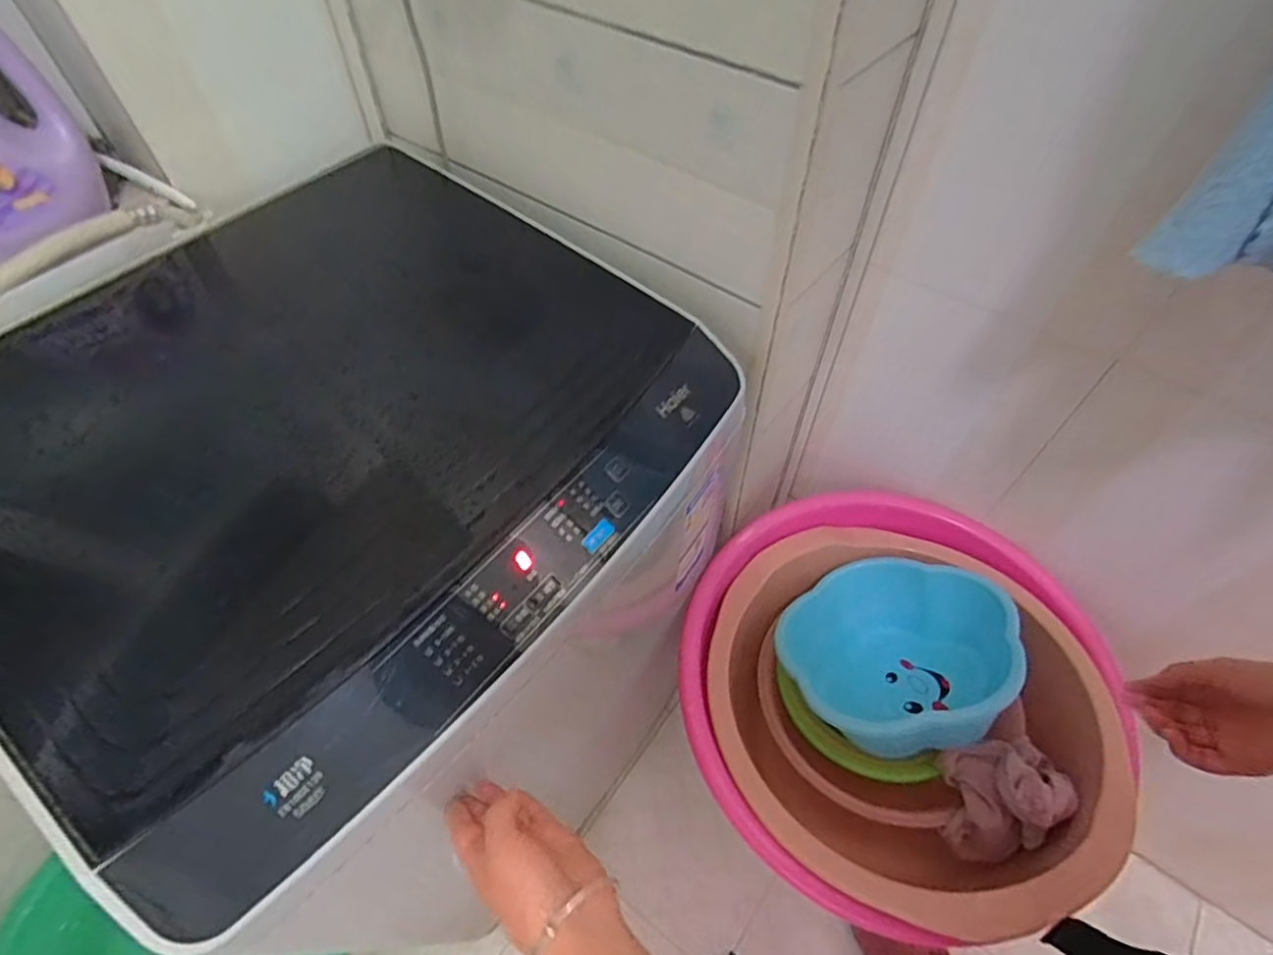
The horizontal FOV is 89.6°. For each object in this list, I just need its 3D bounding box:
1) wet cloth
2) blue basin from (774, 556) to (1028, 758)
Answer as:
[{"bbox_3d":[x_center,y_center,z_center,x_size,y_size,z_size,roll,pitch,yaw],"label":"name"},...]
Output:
[{"bbox_3d":[0.388,0.335,0.679,0.131,0.077,0.104,-9,55,-7],"label":"wet cloth"},{"bbox_3d":[0.317,0.208,0.775,0.253,0.114,0.278,-17,28,17],"label":"blue basin"}]

